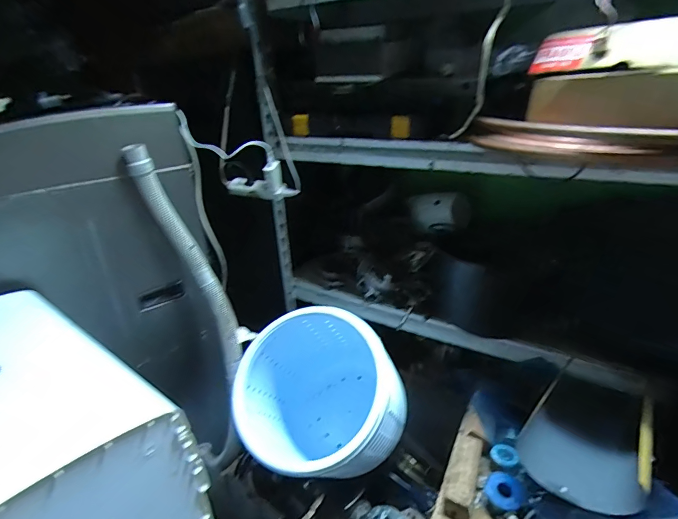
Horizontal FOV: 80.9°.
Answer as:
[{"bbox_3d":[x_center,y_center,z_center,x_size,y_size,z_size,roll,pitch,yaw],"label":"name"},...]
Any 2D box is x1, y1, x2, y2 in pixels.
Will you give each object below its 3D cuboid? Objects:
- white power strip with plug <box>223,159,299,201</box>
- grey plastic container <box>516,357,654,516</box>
[{"bbox_3d":[-0.187,-0.183,0.943,0.171,0.082,0.035,5,26,19],"label":"white power strip with plug"},{"bbox_3d":[0.349,0.253,0.566,0.145,0.077,0.179,13,29,32],"label":"grey plastic container"}]

